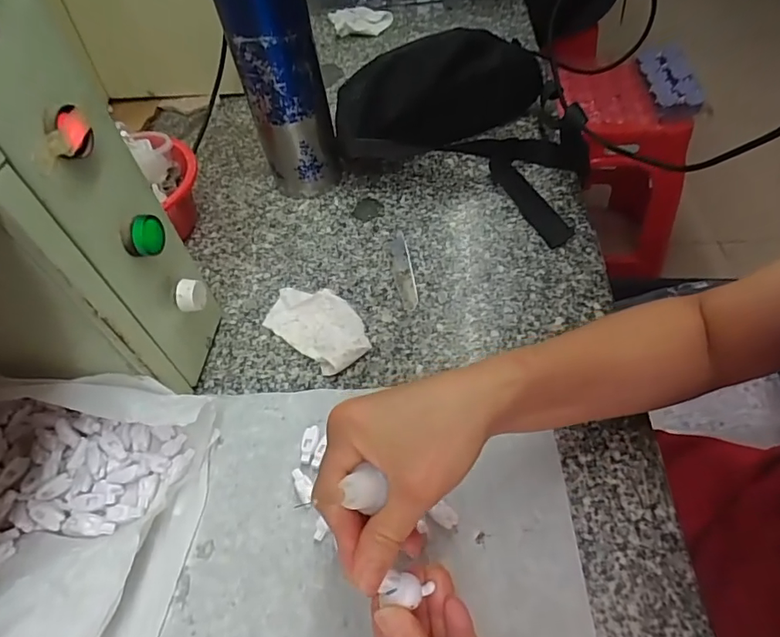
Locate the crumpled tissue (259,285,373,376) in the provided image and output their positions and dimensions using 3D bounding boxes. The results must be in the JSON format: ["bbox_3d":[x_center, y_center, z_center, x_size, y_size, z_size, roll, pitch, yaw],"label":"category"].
[{"bbox_3d":[-0.064,0.004,0.459,0.107,0.017,0.062,35,63,28],"label":"crumpled tissue"}]

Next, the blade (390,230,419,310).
[{"bbox_3d":[0.013,-0.050,0.500,0.018,0.004,0.104,-9,52,-1],"label":"blade"}]

